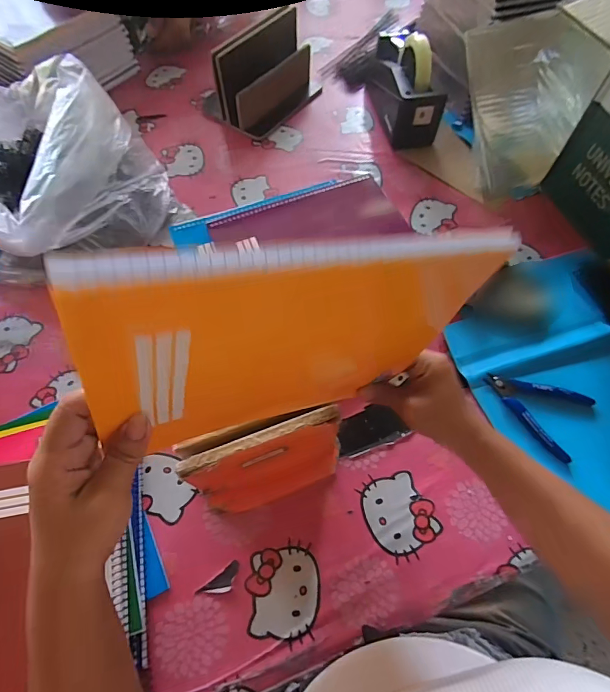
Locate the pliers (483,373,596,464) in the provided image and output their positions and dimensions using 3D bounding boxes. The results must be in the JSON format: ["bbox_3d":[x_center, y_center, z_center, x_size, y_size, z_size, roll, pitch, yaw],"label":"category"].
[{"bbox_3d":[0.273,0.070,0.487,0.115,0.015,0.087,31,67,15],"label":"pliers"}]

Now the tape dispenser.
[{"bbox_3d":[0.171,-0.464,0.708,0.082,0.121,0.211,-7,63,-4],"label":"tape dispenser"}]

